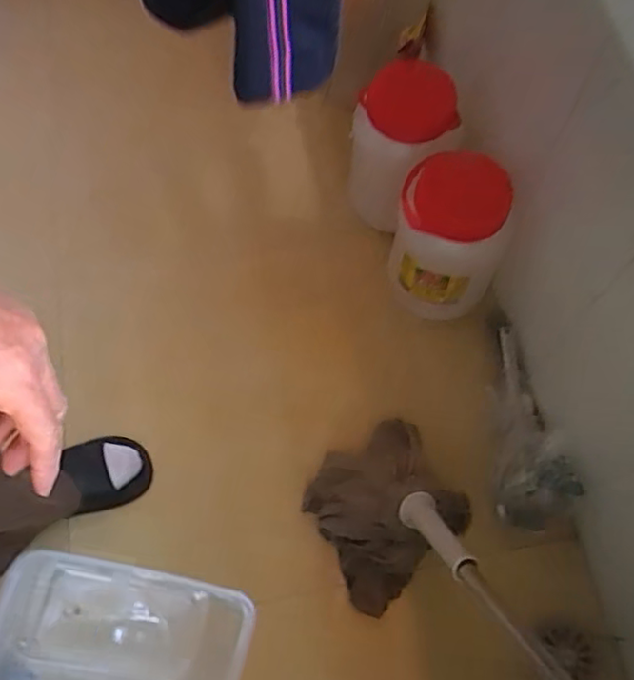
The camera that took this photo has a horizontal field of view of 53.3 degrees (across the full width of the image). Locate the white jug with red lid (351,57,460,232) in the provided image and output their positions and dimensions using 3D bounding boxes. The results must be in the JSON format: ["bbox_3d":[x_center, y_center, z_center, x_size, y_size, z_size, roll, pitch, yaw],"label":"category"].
[{"bbox_3d":[0.127,-0.310,1.079,0.139,0.265,0.163,-15,69,-9],"label":"white jug with red lid"}]

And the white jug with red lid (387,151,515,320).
[{"bbox_3d":[0.204,-0.149,1.008,0.169,0.271,0.161,1,67,-2],"label":"white jug with red lid"}]

